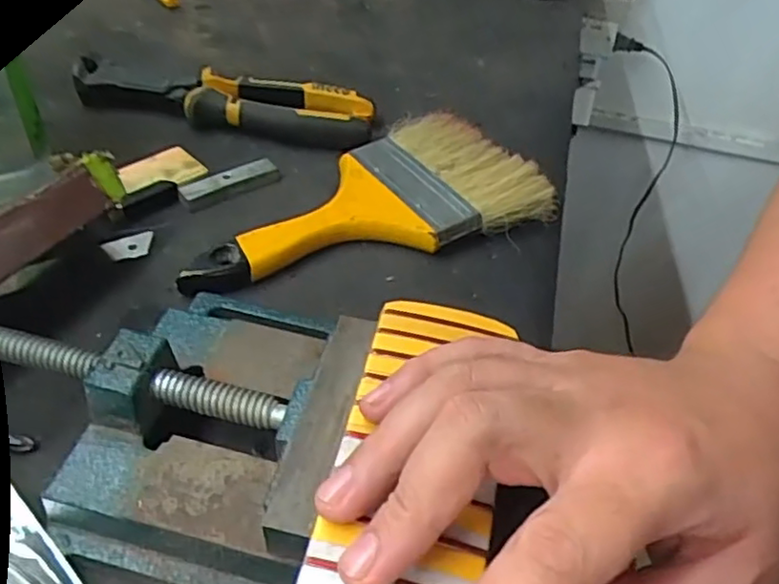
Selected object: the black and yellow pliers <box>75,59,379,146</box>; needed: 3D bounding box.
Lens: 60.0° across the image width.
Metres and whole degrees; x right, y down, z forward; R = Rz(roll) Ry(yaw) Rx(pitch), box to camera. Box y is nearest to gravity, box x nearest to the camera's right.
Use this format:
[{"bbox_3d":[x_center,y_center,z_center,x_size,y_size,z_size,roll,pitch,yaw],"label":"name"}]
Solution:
[{"bbox_3d":[-0.114,-0.133,0.469,0.200,0.023,0.043,7,45,1],"label":"black and yellow pliers"}]

